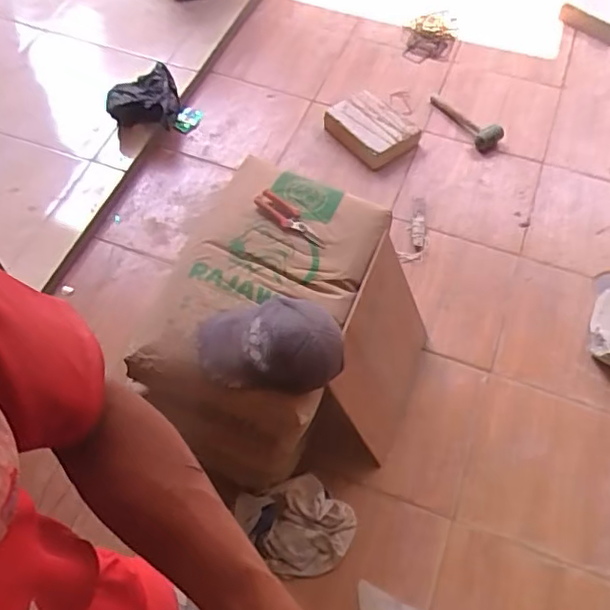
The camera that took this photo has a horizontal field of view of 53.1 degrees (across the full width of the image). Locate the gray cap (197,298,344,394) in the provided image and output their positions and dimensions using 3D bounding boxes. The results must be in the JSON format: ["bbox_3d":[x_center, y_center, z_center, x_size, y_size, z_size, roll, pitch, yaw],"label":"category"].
[{"bbox_3d":[-0.063,0.065,1.104,0.259,0.095,0.168,4,59,1],"label":"gray cap"}]

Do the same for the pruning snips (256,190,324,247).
[{"bbox_3d":[-0.026,-0.181,1.290,0.173,0.019,0.049,39,69,1],"label":"pruning snips"}]

